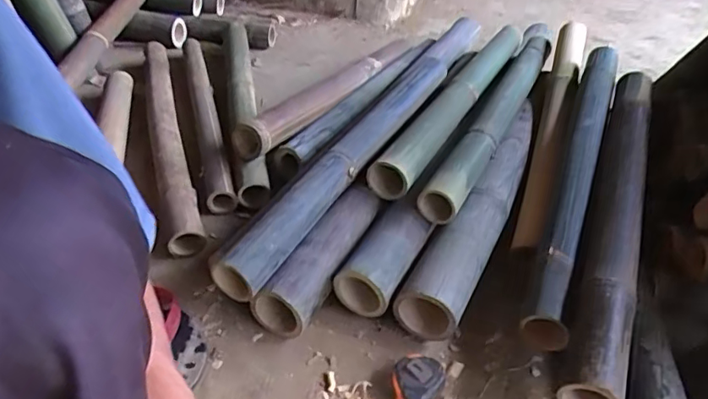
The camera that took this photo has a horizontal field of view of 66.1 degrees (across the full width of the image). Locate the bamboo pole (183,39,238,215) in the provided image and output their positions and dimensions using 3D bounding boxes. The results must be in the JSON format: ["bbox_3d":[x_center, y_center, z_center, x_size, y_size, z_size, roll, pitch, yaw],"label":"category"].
[{"bbox_3d":[-0.310,-0.190,1.120,0.053,0.049,0.642,-9,39,-15],"label":"bamboo pole"}]

